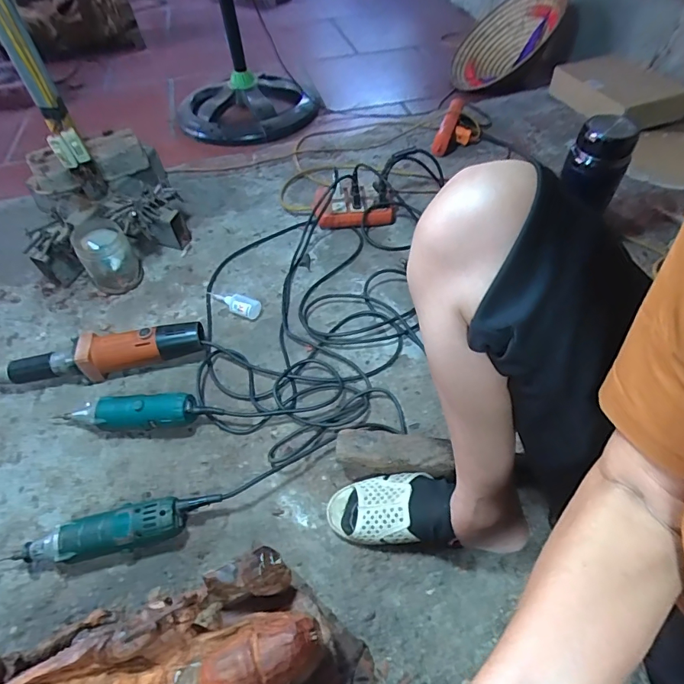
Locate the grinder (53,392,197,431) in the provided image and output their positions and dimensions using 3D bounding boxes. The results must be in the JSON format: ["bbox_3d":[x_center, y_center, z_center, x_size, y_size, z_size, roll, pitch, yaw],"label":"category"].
[{"bbox_3d":[-0.336,0.114,0.670,0.225,0.059,0.051,0,51,4],"label":"grinder"}]

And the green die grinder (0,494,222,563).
[{"bbox_3d":[-0.295,0.250,0.566,0.264,0.054,0.049,-12,52,-5],"label":"green die grinder"}]

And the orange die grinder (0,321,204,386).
[{"bbox_3d":[-0.433,0.031,0.734,0.391,0.074,0.058,-12,52,-6],"label":"orange die grinder"}]

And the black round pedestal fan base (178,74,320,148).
[{"bbox_3d":[-0.290,-0.779,1.430,0.464,0.093,0.400,-21,52,-16],"label":"black round pedestal fan base"}]

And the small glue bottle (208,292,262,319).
[{"bbox_3d":[-0.211,-0.078,0.832,0.116,0.037,0.034,20,55,19],"label":"small glue bottle"}]

